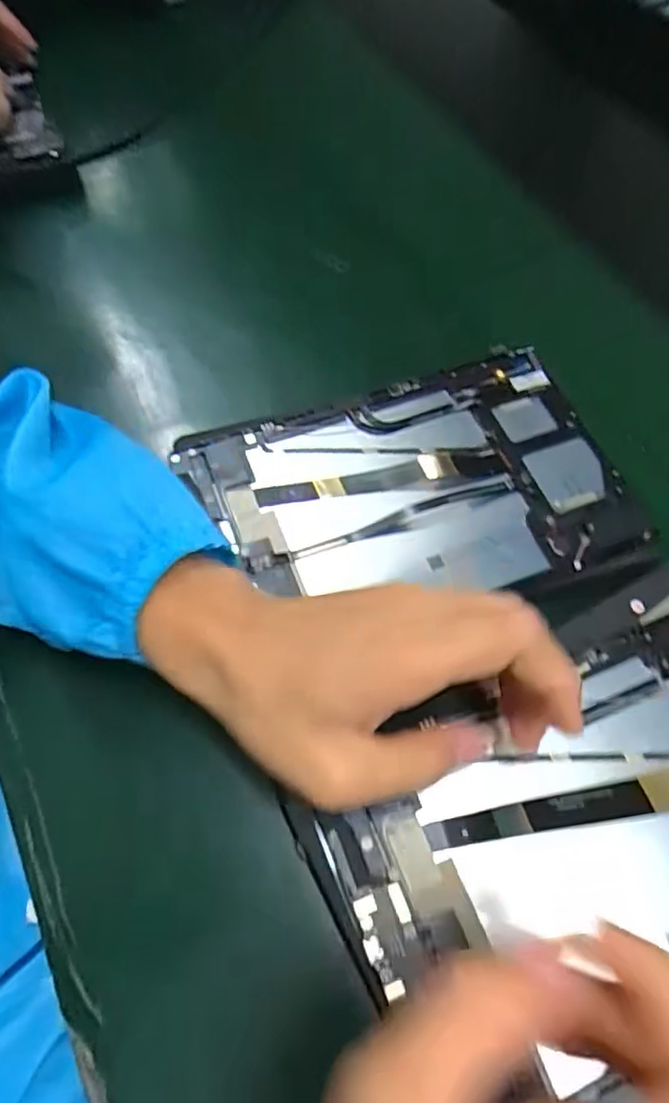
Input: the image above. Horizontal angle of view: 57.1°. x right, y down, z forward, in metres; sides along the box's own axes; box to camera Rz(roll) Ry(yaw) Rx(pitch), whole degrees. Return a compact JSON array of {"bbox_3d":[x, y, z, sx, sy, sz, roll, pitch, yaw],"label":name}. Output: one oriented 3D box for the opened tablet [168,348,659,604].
[{"bbox_3d":[0.043,-0.031,0.349,0.227,0.012,0.155,-17,65,-9],"label":"opened tablet"}]

